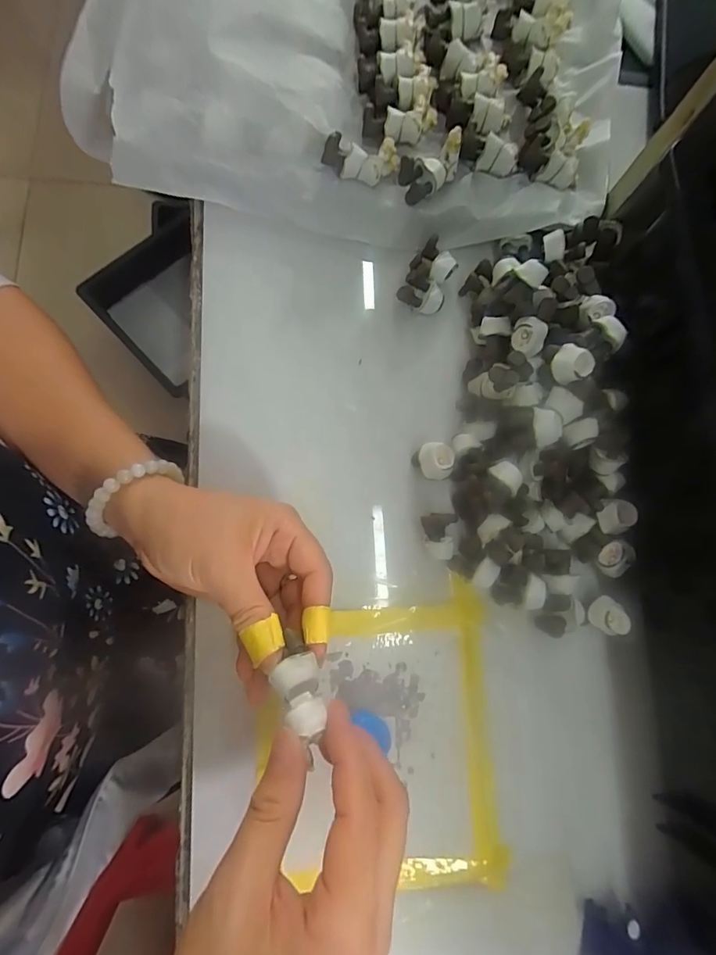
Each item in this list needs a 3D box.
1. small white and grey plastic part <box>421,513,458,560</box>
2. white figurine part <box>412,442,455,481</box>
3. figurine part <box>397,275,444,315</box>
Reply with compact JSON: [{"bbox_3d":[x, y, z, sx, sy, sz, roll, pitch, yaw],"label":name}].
[{"bbox_3d":[0.050,0.037,0.278,0.023,0.020,0.027,0,79,-5],"label":"small white and grey plastic part"},{"bbox_3d":[0.047,-0.009,0.281,0.019,0.024,0.024,-24,82,-9],"label":"white figurine part"},{"bbox_3d":[0.043,-0.124,0.307,0.031,0.014,0.019,23,78,0],"label":"figurine part"}]

